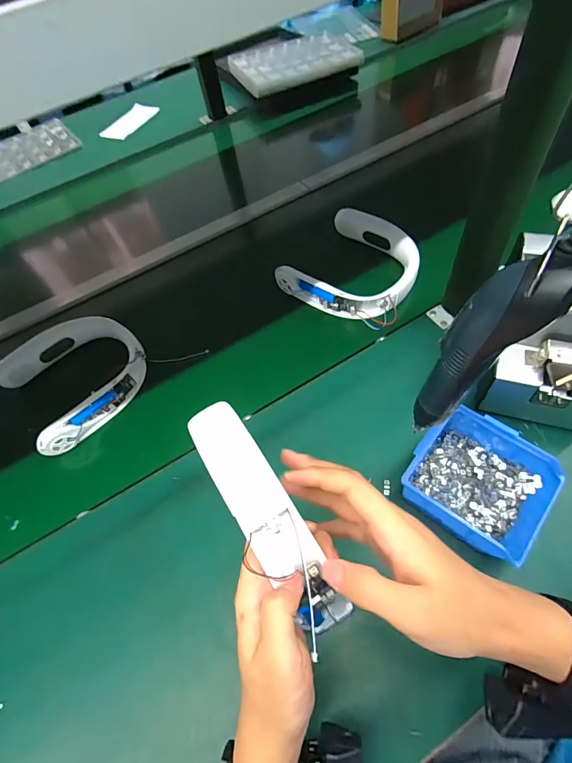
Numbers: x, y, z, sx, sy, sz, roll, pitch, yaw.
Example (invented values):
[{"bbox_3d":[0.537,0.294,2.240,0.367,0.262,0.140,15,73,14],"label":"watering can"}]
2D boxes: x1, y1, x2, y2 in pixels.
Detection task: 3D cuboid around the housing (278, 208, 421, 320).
[{"bbox_3d":[0.122,-0.196,0.665,0.195,0.062,0.197,31,65,21],"label":"housing"}]

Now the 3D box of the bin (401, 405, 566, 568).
[{"bbox_3d":[0.216,0.111,0.425,0.142,0.055,0.128,35,67,23],"label":"bin"}]

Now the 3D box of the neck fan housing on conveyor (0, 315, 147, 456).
[{"bbox_3d":[-0.327,-0.016,0.606,0.196,0.048,0.198,-40,63,-19],"label":"neck fan housing on conveyor"}]

